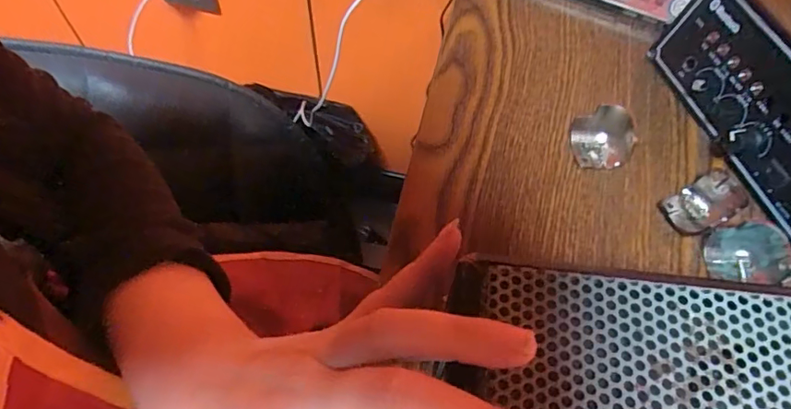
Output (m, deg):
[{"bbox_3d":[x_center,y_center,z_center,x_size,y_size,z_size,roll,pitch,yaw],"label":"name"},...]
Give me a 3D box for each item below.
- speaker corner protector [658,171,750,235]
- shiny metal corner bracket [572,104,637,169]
[{"bbox_3d":[0.159,0.000,0.273,0.029,0.024,0.026,-31,66,-18],"label":"speaker corner protector"},{"bbox_3d":[0.116,-0.036,0.289,0.033,0.027,0.026,6,61,1],"label":"shiny metal corner bracket"}]

